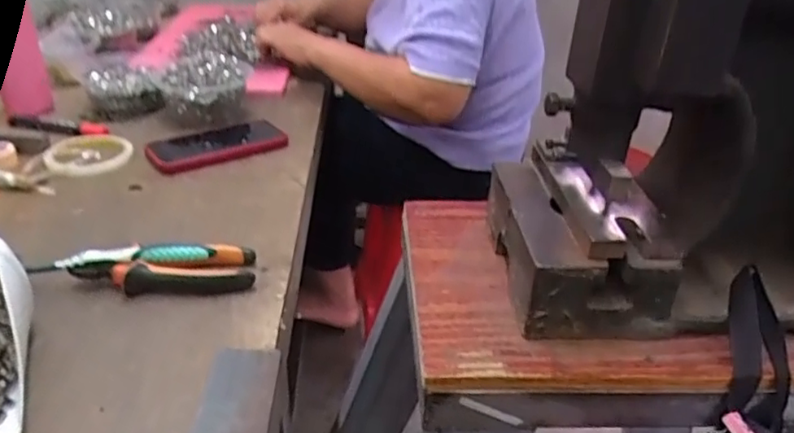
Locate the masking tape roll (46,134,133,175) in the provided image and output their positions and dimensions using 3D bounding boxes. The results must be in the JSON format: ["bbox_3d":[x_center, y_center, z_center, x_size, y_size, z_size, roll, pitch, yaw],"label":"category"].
[{"bbox_3d":[-0.376,-0.076,0.761,0.097,0.012,0.101,3,30,-2],"label":"masking tape roll"}]

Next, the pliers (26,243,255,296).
[{"bbox_3d":[-0.216,0.047,0.542,0.177,0.035,0.047,-4,31,-13],"label":"pliers"}]

